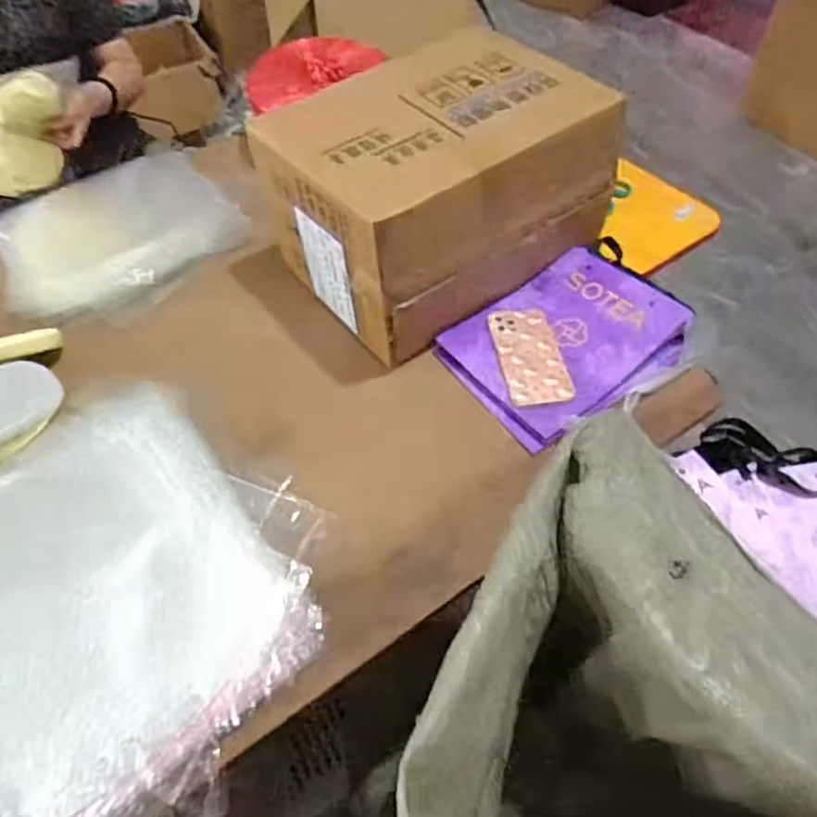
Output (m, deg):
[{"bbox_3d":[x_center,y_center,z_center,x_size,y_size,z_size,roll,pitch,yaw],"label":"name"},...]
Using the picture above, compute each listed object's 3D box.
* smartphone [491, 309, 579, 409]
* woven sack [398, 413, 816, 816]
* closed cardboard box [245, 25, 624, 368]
[{"bbox_3d":[0.158,-0.070,0.859,0.082,0.012,0.154,-9,53,-5],"label":"smartphone"},{"bbox_3d":[0.199,0.418,0.753,0.424,0.550,0.465,-28,56,-18],"label":"woven sack"},{"bbox_3d":[0.038,-0.300,0.890,0.391,0.241,0.280,-28,57,-19],"label":"closed cardboard box"}]

